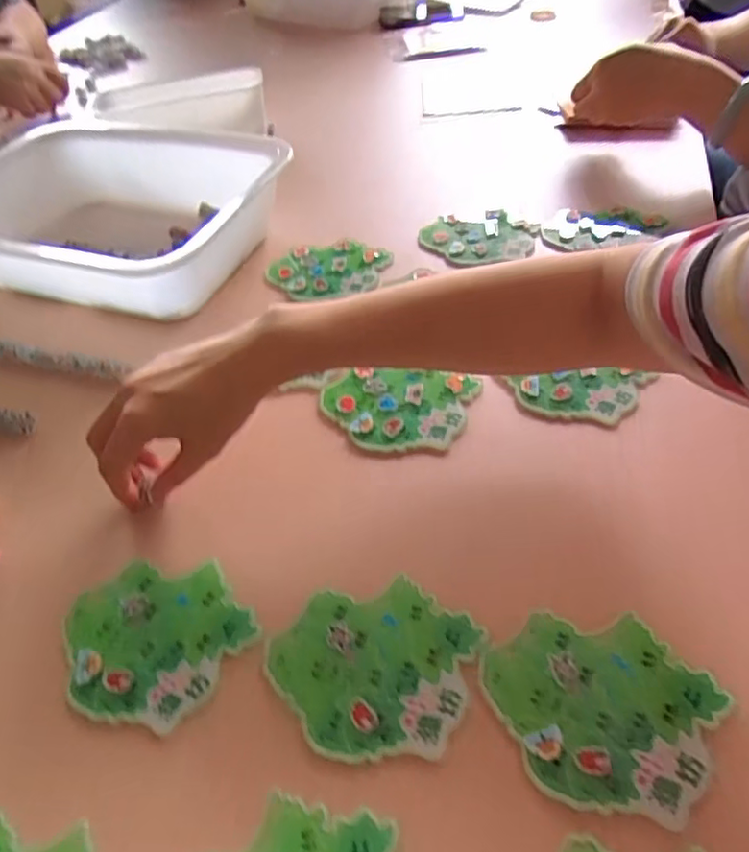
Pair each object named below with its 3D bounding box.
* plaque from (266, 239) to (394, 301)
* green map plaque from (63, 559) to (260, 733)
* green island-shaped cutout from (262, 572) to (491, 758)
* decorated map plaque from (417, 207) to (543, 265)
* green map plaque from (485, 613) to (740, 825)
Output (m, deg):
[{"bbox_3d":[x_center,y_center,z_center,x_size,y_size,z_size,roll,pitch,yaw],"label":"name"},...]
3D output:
[{"bbox_3d":[-0.044,-0.156,0.591,0.118,0.010,0.089,-12,48,-5],"label":"plaque"},{"bbox_3d":[-0.127,0.120,0.348,0.095,0.004,0.098,-3,48,3],"label":"green map plaque"},{"bbox_3d":[0.000,0.127,0.327,0.102,0.004,0.097,-3,48,3],"label":"green island-shaped cutout"},{"bbox_3d":[0.104,-0.192,0.606,0.112,0.012,0.081,-8,48,-2],"label":"decorated map plaque"},{"bbox_3d":[0.115,0.138,0.303,0.096,0.005,0.102,-3,48,3],"label":"green map plaque"}]

